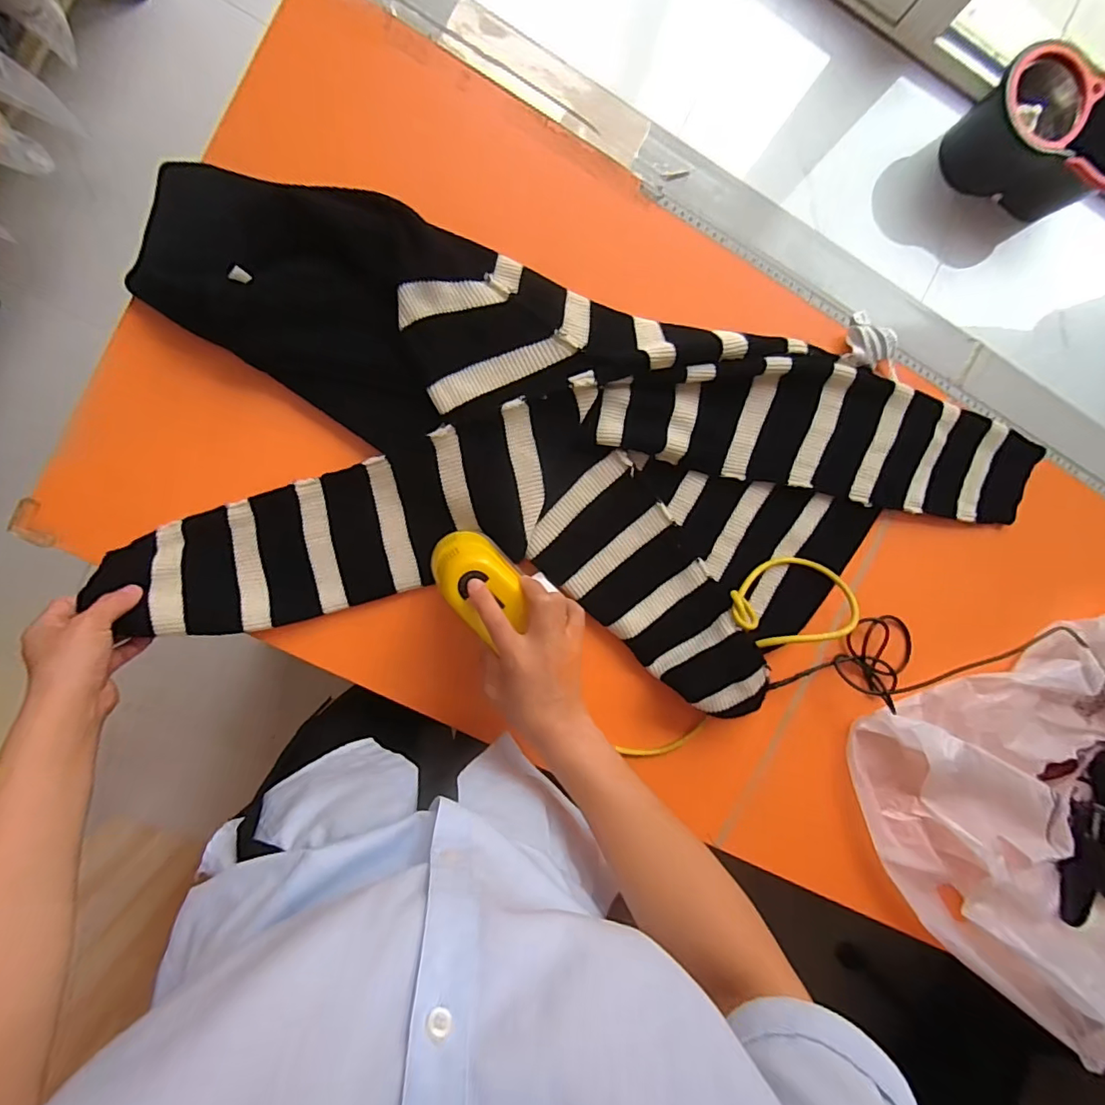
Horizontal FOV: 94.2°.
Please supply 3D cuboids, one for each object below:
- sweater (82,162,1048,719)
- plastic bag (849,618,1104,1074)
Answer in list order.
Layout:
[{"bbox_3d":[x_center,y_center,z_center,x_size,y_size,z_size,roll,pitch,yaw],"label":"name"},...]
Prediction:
[{"bbox_3d":[0.046,-0.069,0.522,0.884,0.047,0.408,10,95,-8],"label":"sweater"},{"bbox_3d":[0.632,0.355,0.617,0.405,0.071,0.532,-31,97,-3],"label":"plastic bag"}]

